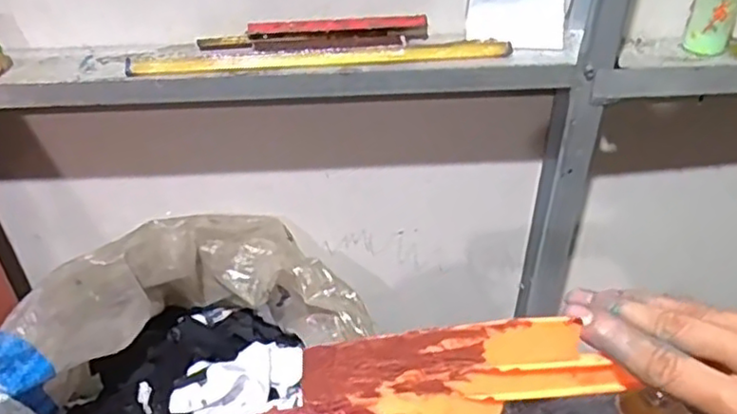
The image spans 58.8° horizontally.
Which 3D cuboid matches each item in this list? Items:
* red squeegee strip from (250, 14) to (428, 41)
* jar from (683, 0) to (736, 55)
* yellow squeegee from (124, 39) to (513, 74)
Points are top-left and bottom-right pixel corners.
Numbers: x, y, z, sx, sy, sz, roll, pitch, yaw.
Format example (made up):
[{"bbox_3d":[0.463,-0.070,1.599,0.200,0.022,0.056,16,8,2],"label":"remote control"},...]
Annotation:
[{"bbox_3d":[-0.031,-0.190,0.703,0.191,0.022,0.018,-3,37,-4],"label":"red squeegee strip"},{"bbox_3d":[0.368,-0.209,0.694,0.045,0.086,0.040,17,40,21],"label":"jar"},{"bbox_3d":[-0.048,-0.154,0.666,0.385,0.016,0.023,-3,37,-4],"label":"yellow squeegee"}]

